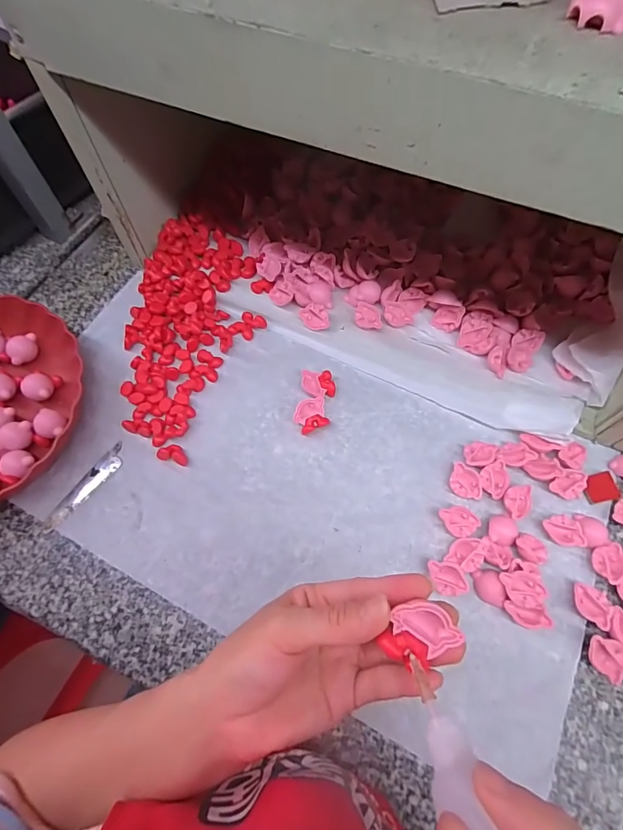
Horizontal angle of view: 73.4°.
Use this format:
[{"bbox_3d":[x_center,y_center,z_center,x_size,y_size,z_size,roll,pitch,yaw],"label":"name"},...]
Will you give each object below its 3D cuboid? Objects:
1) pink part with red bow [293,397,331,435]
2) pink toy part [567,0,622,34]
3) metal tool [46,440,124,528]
[{"bbox_3d":[-0.001,0.000,0.442,0.035,0.013,0.031,-23,67,-10],"label":"pink part with red bow"},{"bbox_3d":[0.159,-0.223,0.228,0.030,0.012,0.021,25,68,11],"label":"pink toy part"},{"bbox_3d":[-0.224,0.071,0.417,0.019,0.004,0.099,33,70,14],"label":"metal tool"}]

